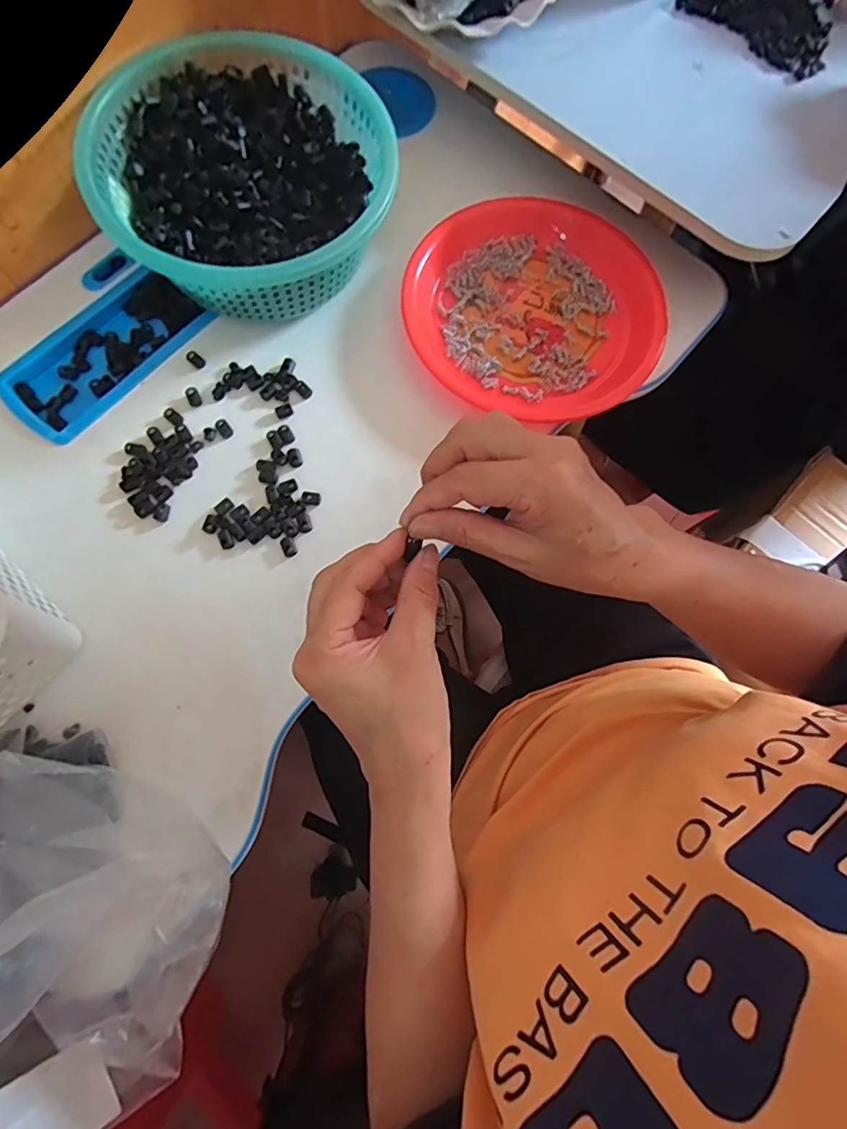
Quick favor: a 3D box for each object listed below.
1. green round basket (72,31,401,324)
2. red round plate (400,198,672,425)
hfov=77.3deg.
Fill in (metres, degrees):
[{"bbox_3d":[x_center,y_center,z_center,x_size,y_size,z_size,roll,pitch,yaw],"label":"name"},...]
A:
[{"bbox_3d":[-0.148,-0.313,0.448,0.227,0.086,0.224,1,76,-3],"label":"green round basket"},{"bbox_3d":[0.097,-0.226,0.471,0.220,0.027,0.212,1,76,-3],"label":"red round plate"}]

